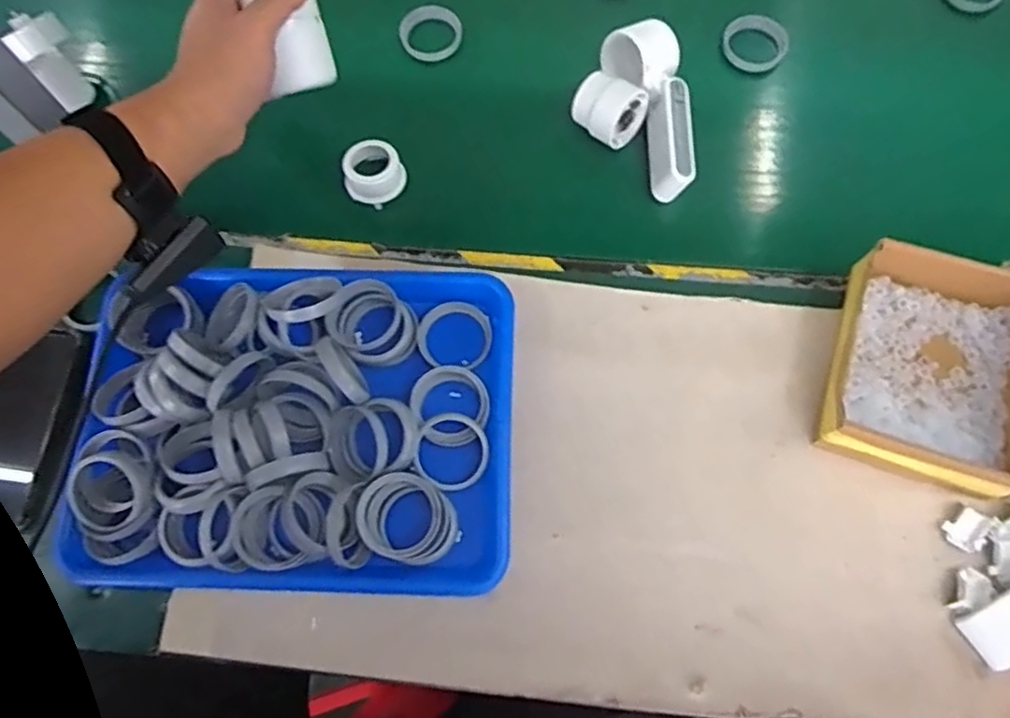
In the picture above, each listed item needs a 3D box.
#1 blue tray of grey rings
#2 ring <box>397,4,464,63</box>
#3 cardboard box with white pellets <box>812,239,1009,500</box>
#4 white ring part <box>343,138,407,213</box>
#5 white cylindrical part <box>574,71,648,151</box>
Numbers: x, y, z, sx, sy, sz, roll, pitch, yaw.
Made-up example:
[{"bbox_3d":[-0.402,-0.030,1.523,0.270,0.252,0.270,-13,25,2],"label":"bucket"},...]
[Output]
[{"bbox_3d":[-0.161,0.049,0.524,0.336,0.057,0.247,1,70,1],"label":"blue tray of grey rings"},{"bbox_3d":[-0.074,-0.322,0.669,0.058,0.011,0.062,0,70,1],"label":"ring"},{"bbox_3d":[0.322,0.006,0.517,0.150,0.052,0.166,16,71,7],"label":"cardboard box with white pellets"},{"bbox_3d":[-0.118,-0.164,0.614,0.052,0.031,0.053,-28,72,-9],"label":"white ring part"},{"bbox_3d":[0.093,-0.222,0.614,0.056,0.059,0.048,40,76,14],"label":"white cylindrical part"}]

